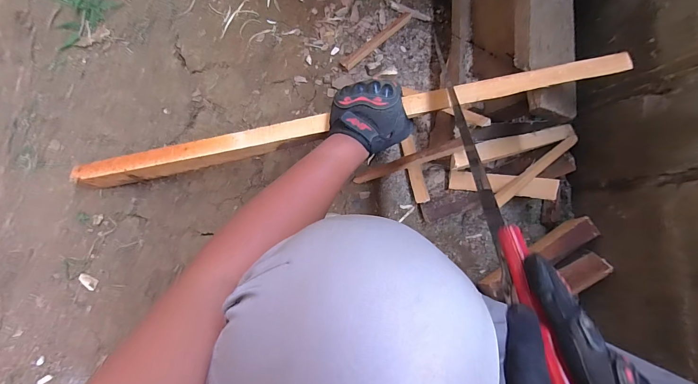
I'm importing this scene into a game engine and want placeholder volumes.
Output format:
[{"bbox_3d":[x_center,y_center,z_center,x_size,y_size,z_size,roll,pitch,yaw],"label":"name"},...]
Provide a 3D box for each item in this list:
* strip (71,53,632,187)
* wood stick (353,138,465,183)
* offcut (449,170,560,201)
[{"bbox_3d":[-0.046,-0.102,0.502,0.845,0.026,0.040,-10,87,9],"label":"strip"},{"bbox_3d":[0.104,-0.053,0.594,0.209,0.021,0.022,-18,88,34],"label":"wood stick"},{"bbox_3d":[0.309,-0.016,0.652,0.204,0.021,0.040,6,85,7],"label":"offcut"}]

